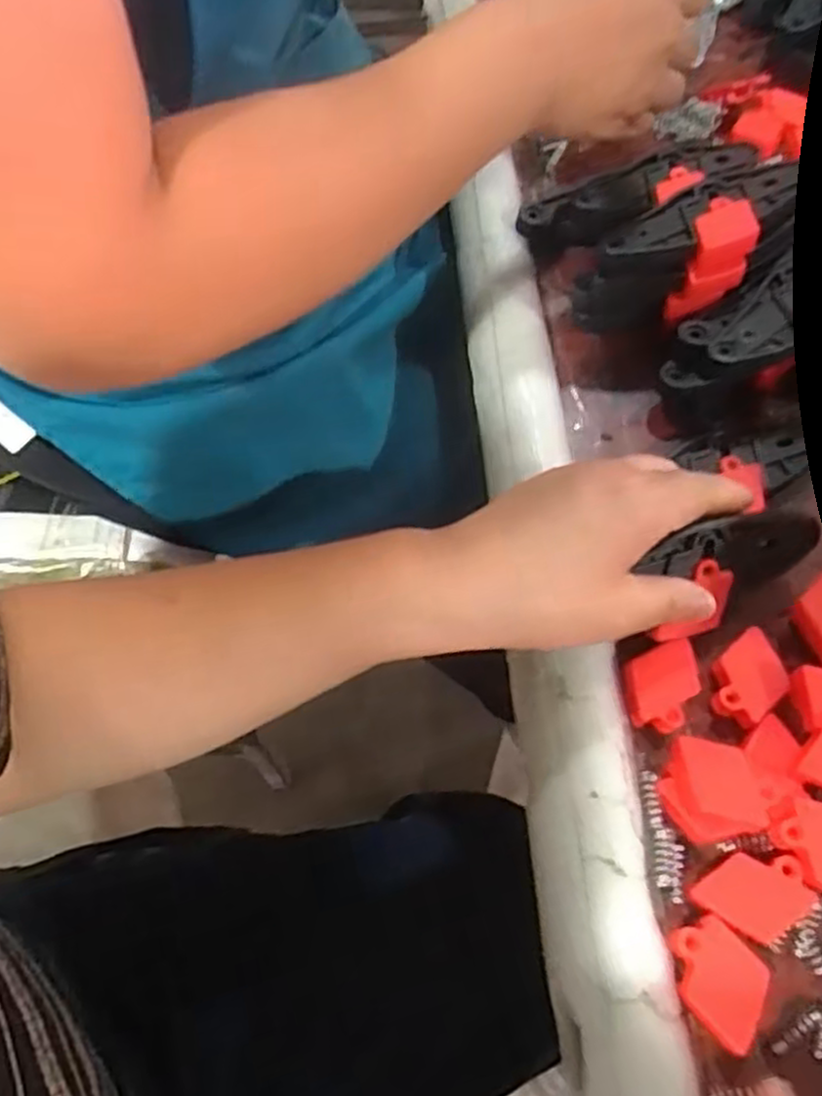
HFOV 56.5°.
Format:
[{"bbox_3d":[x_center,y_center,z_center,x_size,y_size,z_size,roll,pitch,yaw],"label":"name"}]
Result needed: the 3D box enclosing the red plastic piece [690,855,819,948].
[{"bbox_3d":[0.133,0.134,0.295,0.038,0.004,0.031,-34,65,-6],"label":"red plastic piece"}]

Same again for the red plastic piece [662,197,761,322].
[{"bbox_3d":[0.160,-0.151,0.403,0.030,0.043,0.050,22,65,13],"label":"red plastic piece"}]

